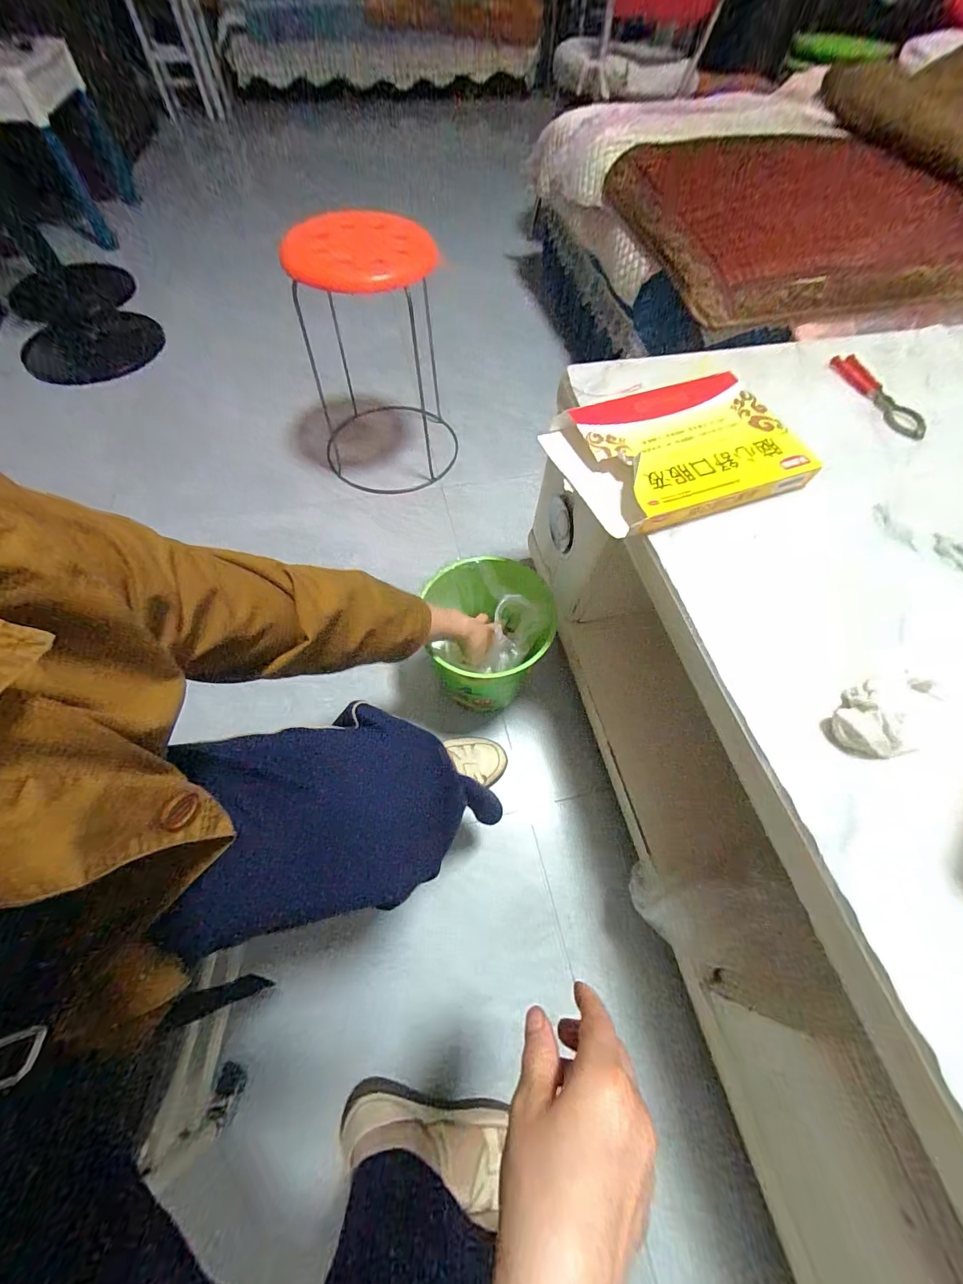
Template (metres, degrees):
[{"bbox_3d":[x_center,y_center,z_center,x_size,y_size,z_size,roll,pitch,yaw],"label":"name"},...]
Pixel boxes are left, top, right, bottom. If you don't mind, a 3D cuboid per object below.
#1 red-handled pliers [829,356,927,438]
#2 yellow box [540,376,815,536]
[{"bbox_3d":[0.545,-0.339,0.569,0.046,0.013,0.162,-15,64,-10],"label":"red-handled pliers"},{"bbox_3d":[0.226,-0.226,0.489,0.257,0.032,0.183,-16,64,-10],"label":"yellow box"}]

